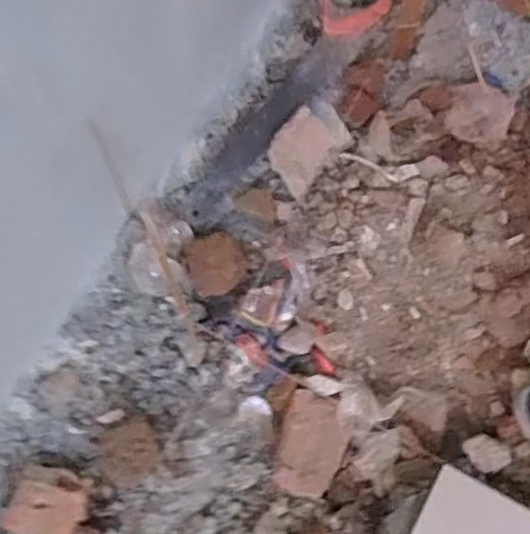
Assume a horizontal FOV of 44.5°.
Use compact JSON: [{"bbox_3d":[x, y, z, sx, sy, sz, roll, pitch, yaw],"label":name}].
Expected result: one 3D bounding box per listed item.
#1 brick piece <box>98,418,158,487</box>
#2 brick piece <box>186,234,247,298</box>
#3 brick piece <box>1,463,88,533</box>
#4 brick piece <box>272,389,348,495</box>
[{"bbox_3d":[-0.180,0.247,0.874,0.075,0.039,0.086,-16,69,-1],"label":"brick piece"},{"bbox_3d":[-0.074,-0.007,0.967,0.079,0.041,0.092,-20,69,-3],"label":"brick piece"},{"bbox_3d":[-0.284,0.311,0.846,0.090,0.032,0.091,30,75,-17],"label":"brick piece"},{"bbox_3d":[0.062,0.228,0.843,0.083,0.033,0.127,6,70,7],"label":"brick piece"}]

